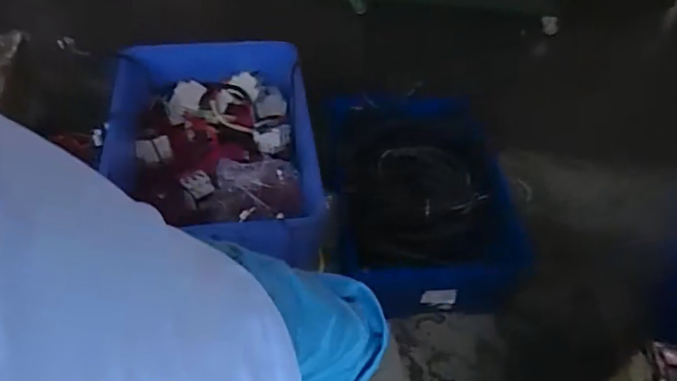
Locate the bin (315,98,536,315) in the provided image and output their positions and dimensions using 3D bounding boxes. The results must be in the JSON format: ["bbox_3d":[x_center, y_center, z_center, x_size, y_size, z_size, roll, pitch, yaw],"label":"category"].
[{"bbox_3d":[0.179,0.013,1.422,0.426,0.290,0.617,-2,48,-6],"label":"bin"}]

